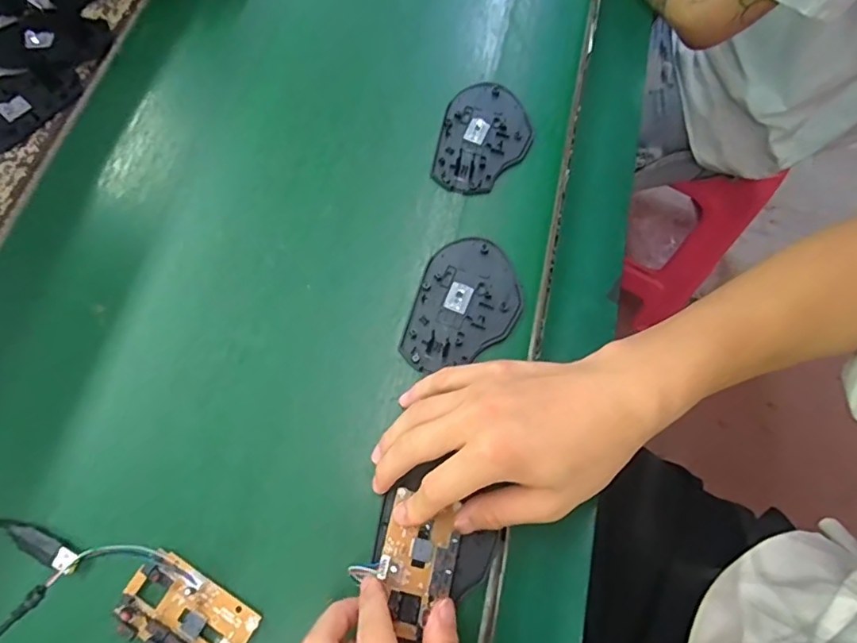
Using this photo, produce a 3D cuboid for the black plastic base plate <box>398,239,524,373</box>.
[{"bbox_3d":[0.028,-0.011,0.384,0.074,0.005,0.106,16,69,5],"label":"black plastic base plate"}]

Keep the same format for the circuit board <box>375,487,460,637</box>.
[{"bbox_3d":[-0.007,0.145,0.315,0.042,0.015,0.072,12,69,4],"label":"circuit board"}]

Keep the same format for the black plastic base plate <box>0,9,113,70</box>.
[{"bbox_3d":[-0.333,-0.248,0.460,0.104,0.009,0.069,5,69,1],"label":"black plastic base plate"}]

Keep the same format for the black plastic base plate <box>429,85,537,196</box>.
[{"bbox_3d":[0.046,-0.151,0.431,0.072,0.009,0.110,11,69,3],"label":"black plastic base plate"}]

